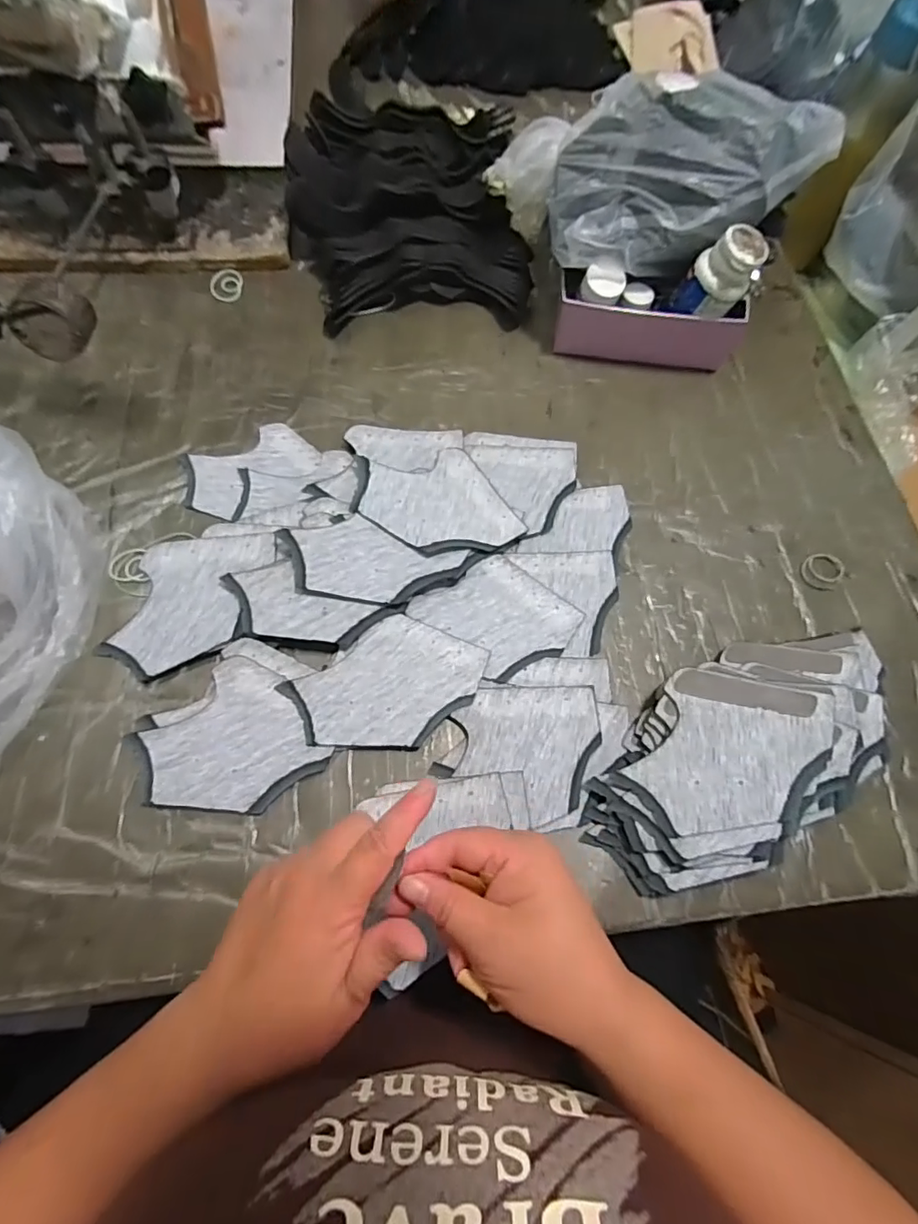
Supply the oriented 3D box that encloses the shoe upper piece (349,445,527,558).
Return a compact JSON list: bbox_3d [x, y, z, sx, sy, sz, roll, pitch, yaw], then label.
[{"bbox_3d":[-0.020,-0.090,0.462,0.122,0.020,0.103,-15,68,-9],"label":"shoe upper piece"}]

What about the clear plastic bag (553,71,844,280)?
[{"bbox_3d":[0.191,-0.366,0.461,0.218,0.091,0.112,3,69,-3],"label":"clear plastic bag"}]

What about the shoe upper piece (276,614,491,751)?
[{"bbox_3d":[-0.049,0.054,0.406,0.132,0.007,0.088,-33,72,-15],"label":"shoe upper piece"}]

